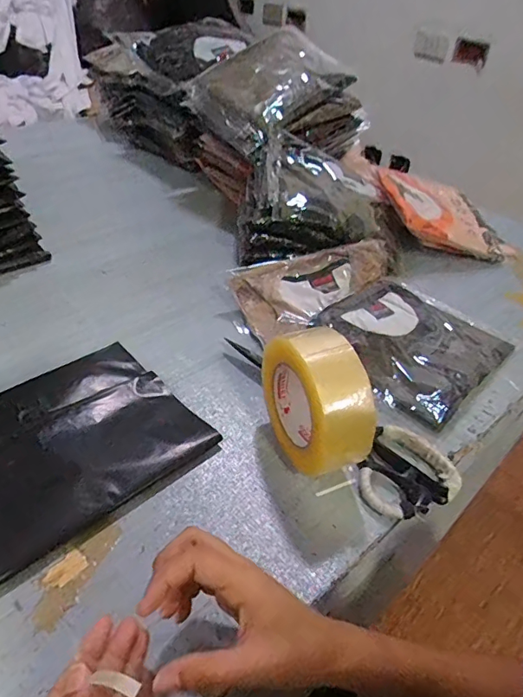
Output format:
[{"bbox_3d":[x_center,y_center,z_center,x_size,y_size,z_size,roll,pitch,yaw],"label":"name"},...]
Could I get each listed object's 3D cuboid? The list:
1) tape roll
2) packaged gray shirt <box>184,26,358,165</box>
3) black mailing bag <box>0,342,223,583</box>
[{"bbox_3d":[0.049,0.046,0.433,0.046,0.130,0.127,-14,43,-22],"label":"tape roll"},{"bbox_3d":[0.016,-0.464,0.847,0.203,0.058,0.279,41,74,18],"label":"packaged gray shirt"},{"bbox_3d":[-0.206,0.092,0.448,0.270,0.019,0.188,-29,50,-34],"label":"black mailing bag"}]

